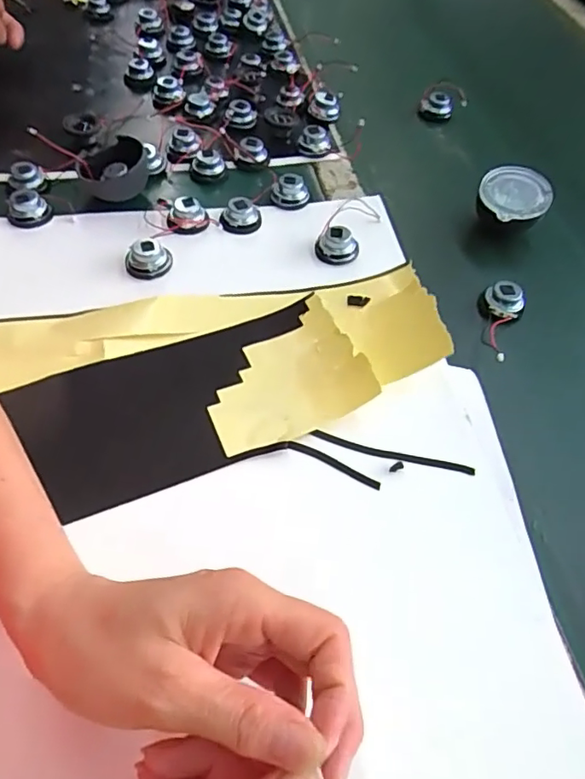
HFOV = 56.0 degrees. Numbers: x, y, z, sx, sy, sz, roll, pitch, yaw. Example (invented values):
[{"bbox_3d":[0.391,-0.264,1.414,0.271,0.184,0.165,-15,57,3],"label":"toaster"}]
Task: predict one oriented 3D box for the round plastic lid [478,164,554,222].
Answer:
[{"bbox_3d":[0.201,-0.176,0.498,0.061,0.012,0.056,0,65,0],"label":"round plastic lid"}]

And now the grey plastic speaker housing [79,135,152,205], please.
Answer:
[{"bbox_3d":[-0.157,-0.193,0.487,0.059,0.037,0.058,-7,55,-9],"label":"grey plastic speaker housing"}]

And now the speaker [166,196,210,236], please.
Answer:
[{"bbox_3d":[-0.090,-0.148,0.471,0.034,0.021,0.034,-7,55,-9],"label":"speaker"}]

